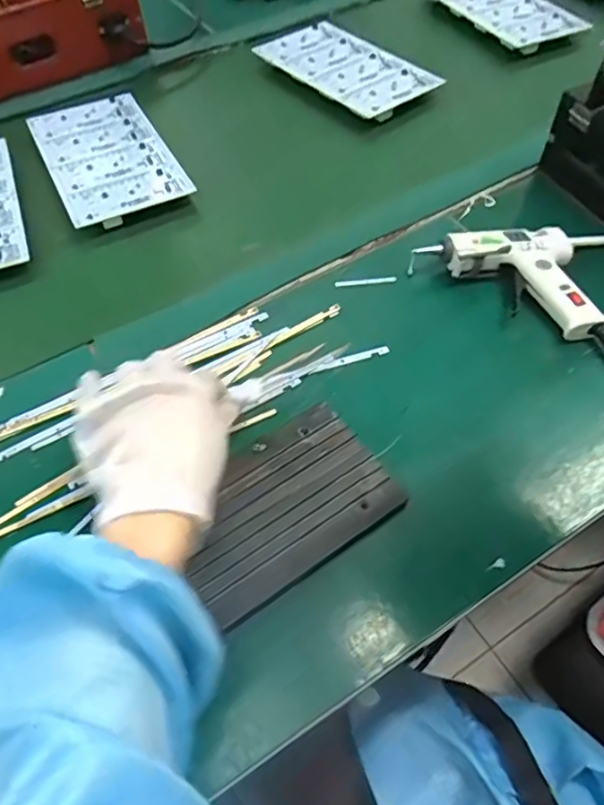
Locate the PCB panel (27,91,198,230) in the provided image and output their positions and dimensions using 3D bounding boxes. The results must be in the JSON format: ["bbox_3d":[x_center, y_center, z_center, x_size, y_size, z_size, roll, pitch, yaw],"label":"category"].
[{"bbox_3d":[-0.209,-0.266,0.622,0.122,0.006,0.210,-26,60,-13],"label":"PCB panel"}]

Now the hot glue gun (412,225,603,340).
[{"bbox_3d":[0.199,-0.129,0.512,0.156,0.032,0.116,30,65,18],"label":"hot glue gun"}]

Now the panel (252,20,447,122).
[{"bbox_3d":[0.051,-0.402,0.694,0.111,0.008,0.210,-37,63,-17],"label":"panel"}]

